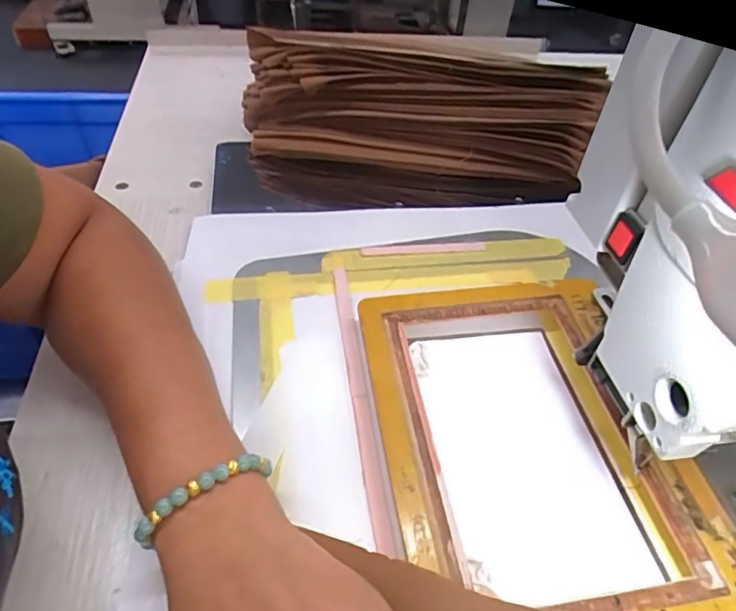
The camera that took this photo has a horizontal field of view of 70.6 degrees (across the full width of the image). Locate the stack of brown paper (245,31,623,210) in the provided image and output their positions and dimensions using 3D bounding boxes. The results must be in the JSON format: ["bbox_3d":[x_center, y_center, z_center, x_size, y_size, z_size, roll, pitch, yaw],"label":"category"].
[{"bbox_3d":[0.053,-0.184,0.538,0.359,0.143,0.106,9,46,2],"label":"stack of brown paper"}]

